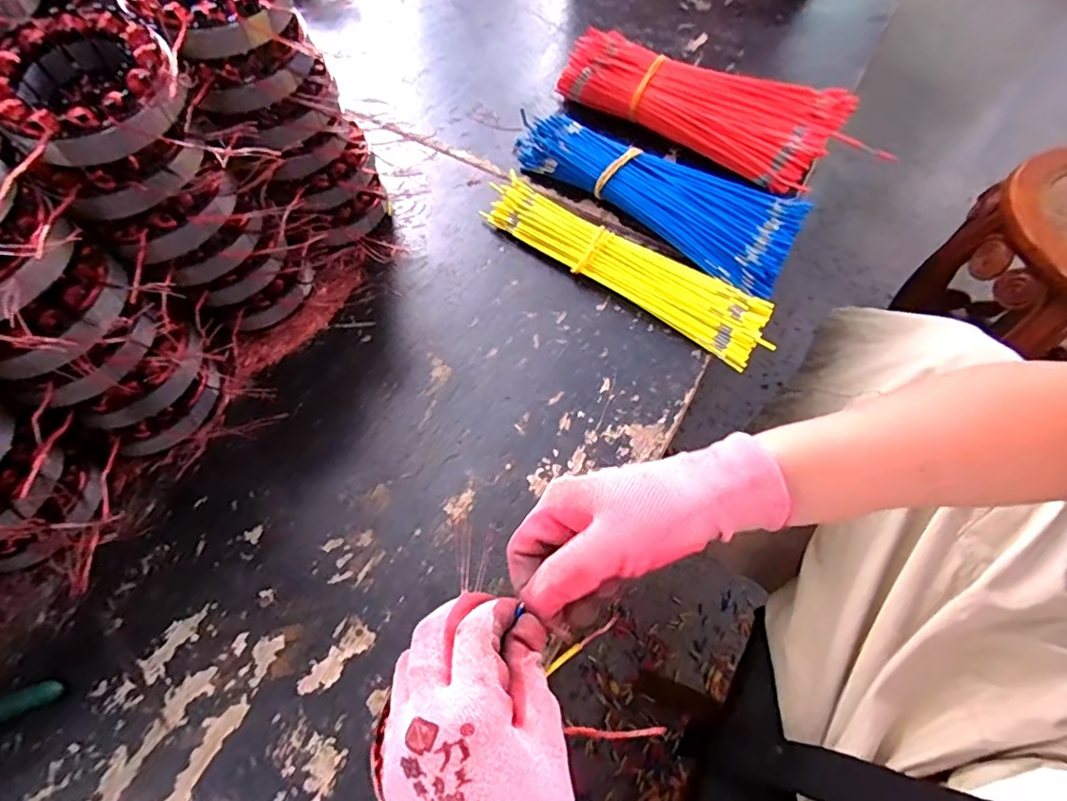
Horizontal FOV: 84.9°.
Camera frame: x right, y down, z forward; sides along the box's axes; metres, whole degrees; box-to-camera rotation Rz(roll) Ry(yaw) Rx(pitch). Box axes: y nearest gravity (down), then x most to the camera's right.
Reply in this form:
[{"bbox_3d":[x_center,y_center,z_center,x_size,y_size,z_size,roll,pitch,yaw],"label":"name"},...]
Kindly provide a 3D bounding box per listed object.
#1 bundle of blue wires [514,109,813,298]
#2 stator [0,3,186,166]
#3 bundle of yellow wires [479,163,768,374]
[{"bbox_3d":[0.104,-0.181,0.498,0.250,0.039,0.093,37,66,18],"label":"bundle of blue wires"},{"bbox_3d":[-0.228,-0.160,0.299,0.085,0.029,0.090,-40,69,-21],"label":"stator"},{"bbox_3d":[0.070,-0.110,0.465,0.243,0.023,0.058,34,65,16],"label":"bundle of yellow wires"}]

